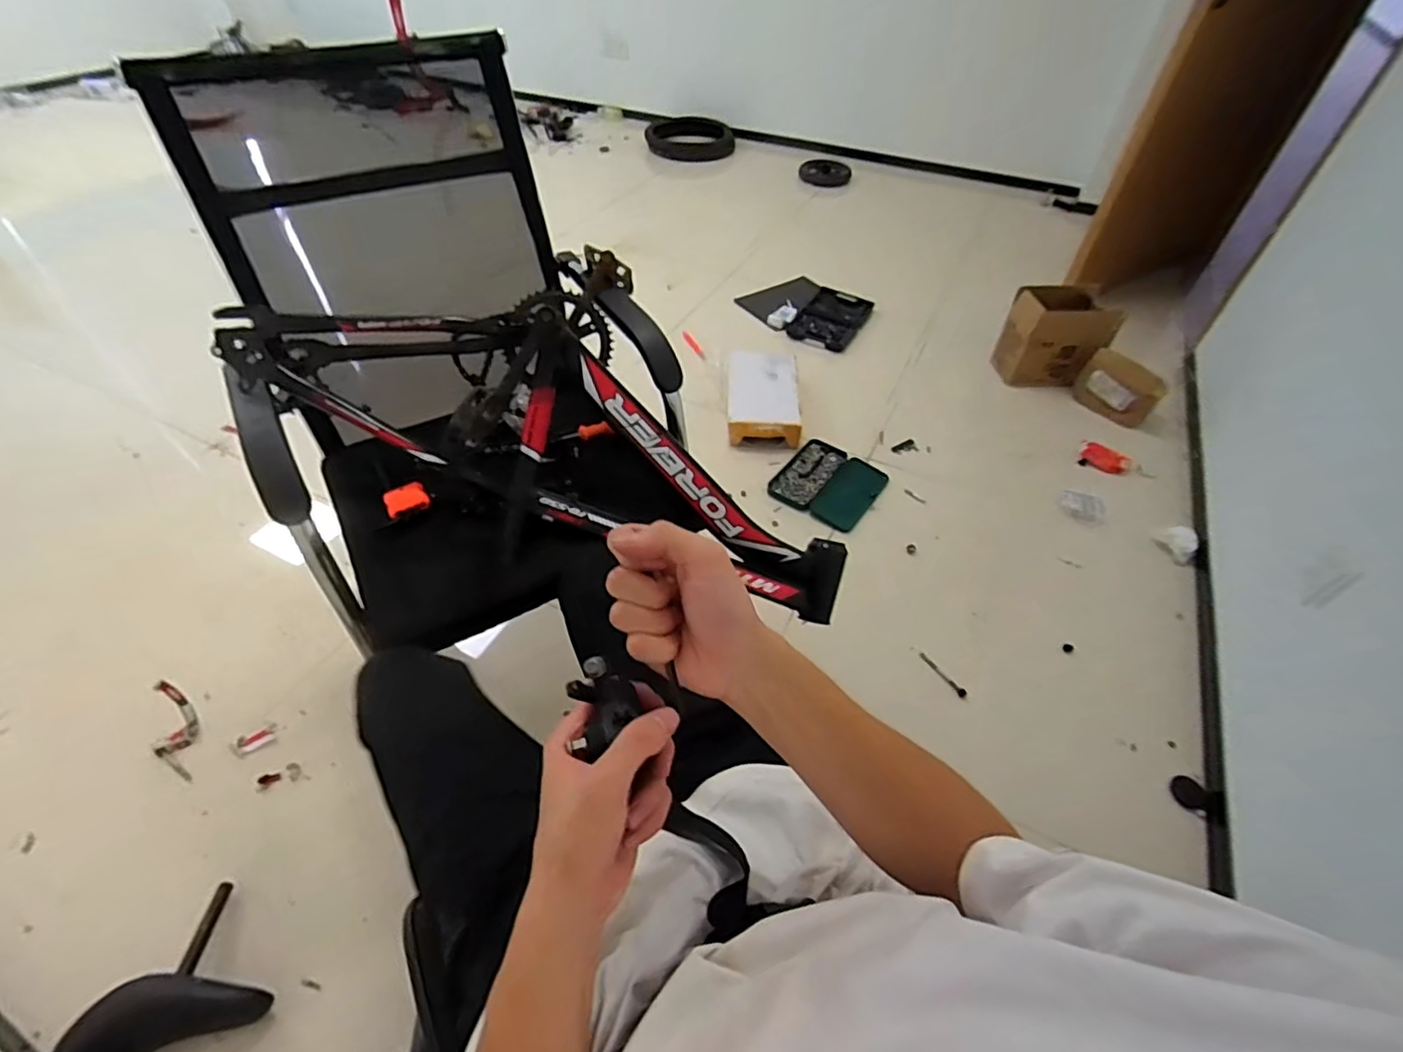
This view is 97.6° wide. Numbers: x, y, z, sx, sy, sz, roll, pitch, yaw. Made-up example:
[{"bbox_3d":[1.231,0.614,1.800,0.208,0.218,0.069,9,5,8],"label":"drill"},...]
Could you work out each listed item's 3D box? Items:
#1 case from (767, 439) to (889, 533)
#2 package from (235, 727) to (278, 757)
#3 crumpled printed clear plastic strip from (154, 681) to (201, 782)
[{"bbox_3d":[0.336,-0.113,1.621,0.243,0.030,0.272,30,54,23],"label":"case"},{"bbox_3d":[-0.819,0.395,1.129,0.062,0.011,0.039,-21,52,-19],"label":"package"},{"bbox_3d":[-0.974,0.377,1.138,0.066,0.015,0.226,-25,53,-22],"label":"crumpled printed clear plastic strip"}]

